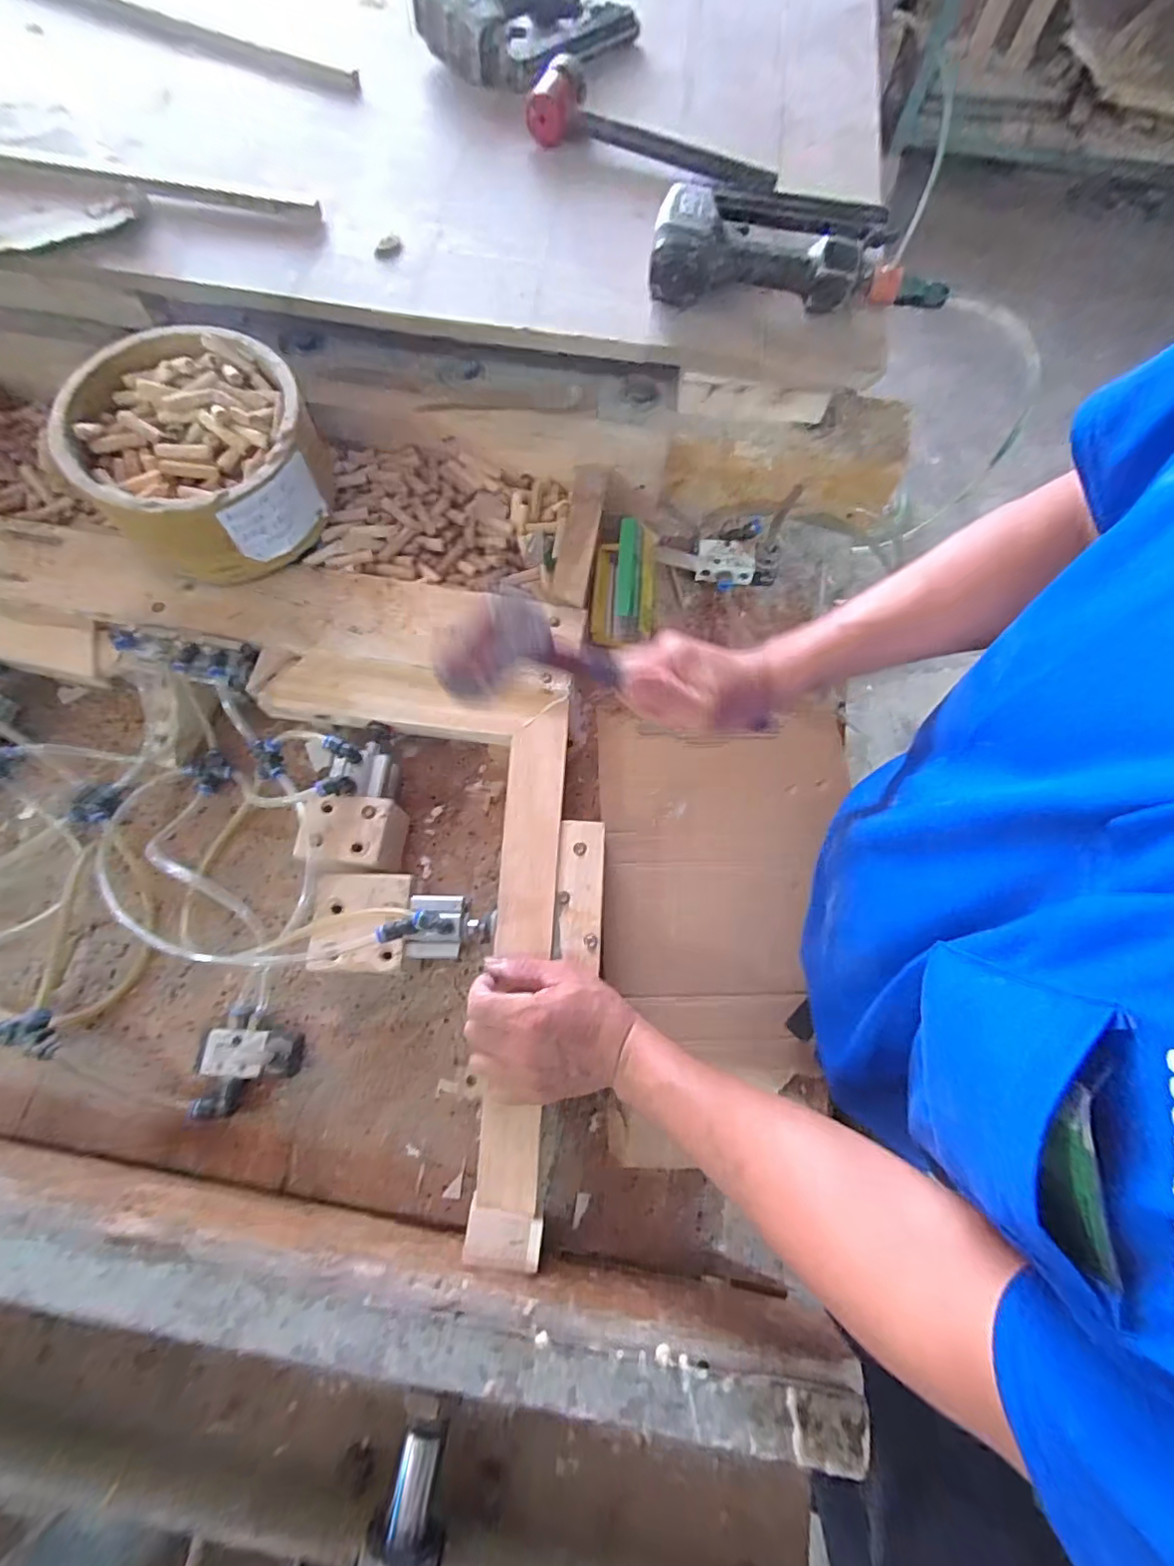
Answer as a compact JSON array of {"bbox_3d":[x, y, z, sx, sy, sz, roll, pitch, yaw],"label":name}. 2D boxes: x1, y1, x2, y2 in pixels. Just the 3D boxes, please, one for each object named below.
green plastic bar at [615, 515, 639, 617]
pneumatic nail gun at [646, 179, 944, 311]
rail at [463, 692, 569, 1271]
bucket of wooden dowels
[{"bbox_3d":[0.047,-0.241,0.661,0.024,0.023,0.111,2,86,0],"label":"green plastic bar"},{"bbox_3d":[0.209,-0.549,0.593,0.287,0.064,0.152,3,70,0],"label":"pneumatic nail gun"},{"bbox_3d":[-0.055,0.144,0.522,0.053,0.022,0.460,3,71,0],"label":"rail"},{"bbox_3d":[-0.380,-0.324,0.599,0.210,0.124,0.213,-23,72,-9],"label":"bucket of wooden dowels"}]

